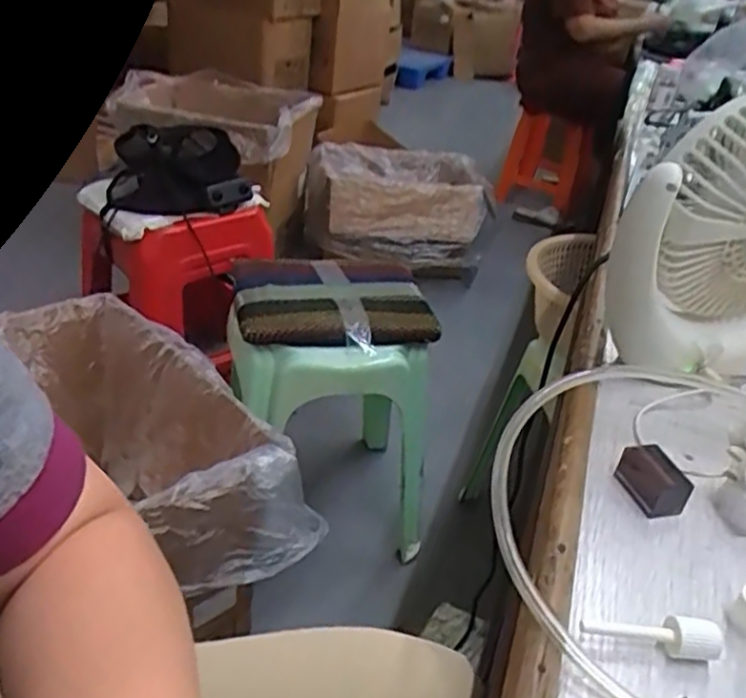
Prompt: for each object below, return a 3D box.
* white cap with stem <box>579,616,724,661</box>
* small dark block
[{"bbox_3d":[0.131,0.138,0.331,0.065,0.019,0.015,6,32,-1],"label":"white cap with stem"},{"bbox_3d":[0.169,0.078,0.427,0.024,0.028,0.044,-4,33,-17],"label":"small dark block"}]

